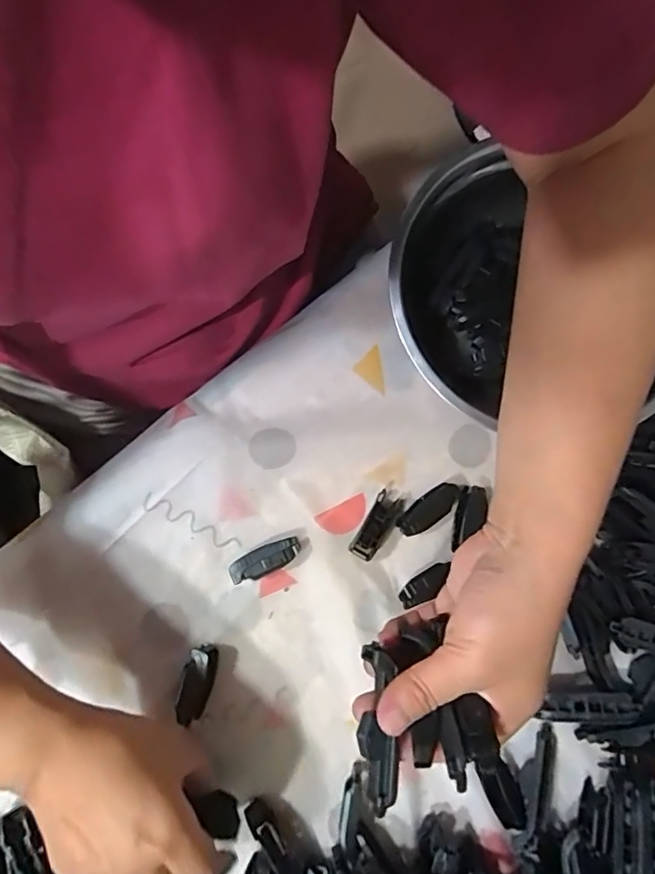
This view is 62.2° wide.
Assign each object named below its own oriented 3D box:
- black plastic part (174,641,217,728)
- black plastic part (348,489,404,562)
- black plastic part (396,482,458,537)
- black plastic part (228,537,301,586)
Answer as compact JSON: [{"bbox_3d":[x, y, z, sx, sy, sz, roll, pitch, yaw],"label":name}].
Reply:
[{"bbox_3d":[-0.087,0.164,0.360,0.020,0.017,0.049,17,82,0],"label":"black plastic part"},{"bbox_3d":[0.035,0.062,0.377,0.020,0.012,0.049,30,82,1],"label":"black plastic part"},{"bbox_3d":[0.072,0.052,0.384,0.049,0.004,0.020,-40,86,-7],"label":"black plastic part"},{"bbox_3d":[-0.042,0.084,0.372,0.049,0.014,0.018,-24,84,-6],"label":"black plastic part"}]

